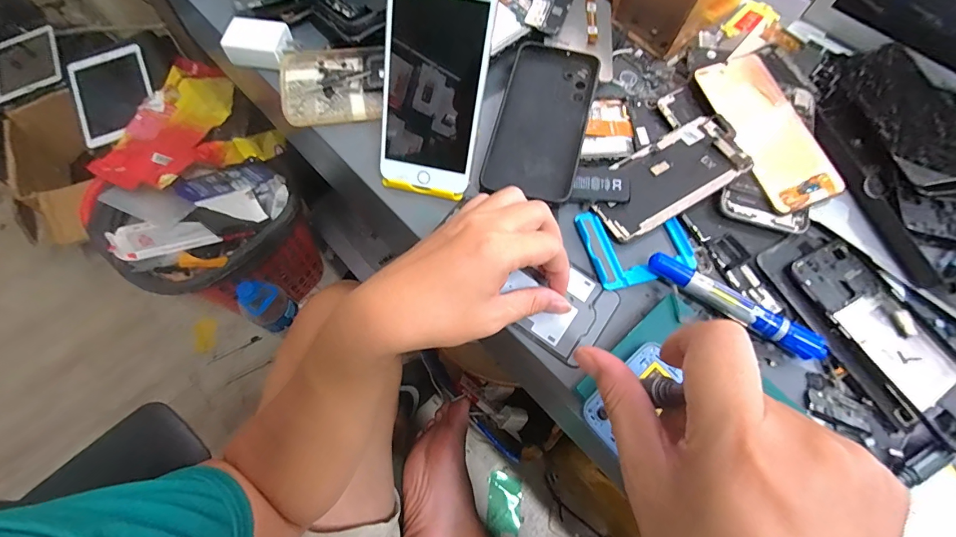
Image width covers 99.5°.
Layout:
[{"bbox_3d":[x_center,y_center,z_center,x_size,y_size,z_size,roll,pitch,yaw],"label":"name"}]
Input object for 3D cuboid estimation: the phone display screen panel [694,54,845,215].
[{"bbox_3d":[0.259,-0.126,0.359,0.074,0.005,0.152,-17,68,-10],"label":"phone display screen panel"}]

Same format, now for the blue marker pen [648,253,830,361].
[{"bbox_3d":[0.195,0.029,0.307,0.135,0.013,0.018,30,68,10],"label":"blue marker pen"}]

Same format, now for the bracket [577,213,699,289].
[{"bbox_3d":[0.132,-0.023,0.335,0.086,0.009,0.069,-11,67,-8],"label":"bracket"}]

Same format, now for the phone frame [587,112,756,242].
[{"bbox_3d":[0.163,-0.080,0.351,0.138,0.004,0.067,-30,69,-5],"label":"phone frame"}]

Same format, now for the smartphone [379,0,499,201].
[{"bbox_3d":[-0.034,-0.135,0.310,0.075,0.160,0.004,12,29,1],"label":"smartphone"}]

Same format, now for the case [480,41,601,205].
[{"bbox_3d":[0.059,-0.137,0.368,0.077,0.013,0.159,16,66,4],"label":"case"}]

